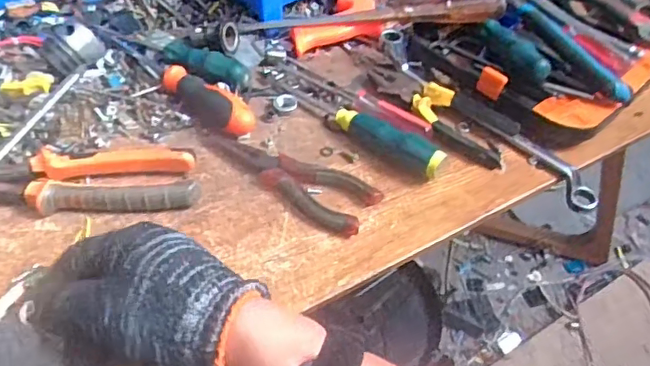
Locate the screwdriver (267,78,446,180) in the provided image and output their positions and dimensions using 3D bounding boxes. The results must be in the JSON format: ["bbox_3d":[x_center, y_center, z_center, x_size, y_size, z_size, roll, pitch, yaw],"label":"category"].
[{"bbox_3d":[0.024,-0.057,0.520,0.185,0.031,0.032,30,53,22],"label":"screwdriver"}]

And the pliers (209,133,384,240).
[{"bbox_3d":[-0.034,-0.005,0.479,0.153,0.016,0.051,22,50,16],"label":"pliers"}]

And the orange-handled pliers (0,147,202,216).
[{"bbox_3d":[-0.200,-0.001,0.457,0.191,0.020,0.053,-2,48,-5],"label":"orange-handled pliers"}]

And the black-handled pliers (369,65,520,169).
[{"bbox_3d":[0.113,-0.074,0.545,0.065,0.024,0.155,-30,56,-26],"label":"black-handled pliers"}]

